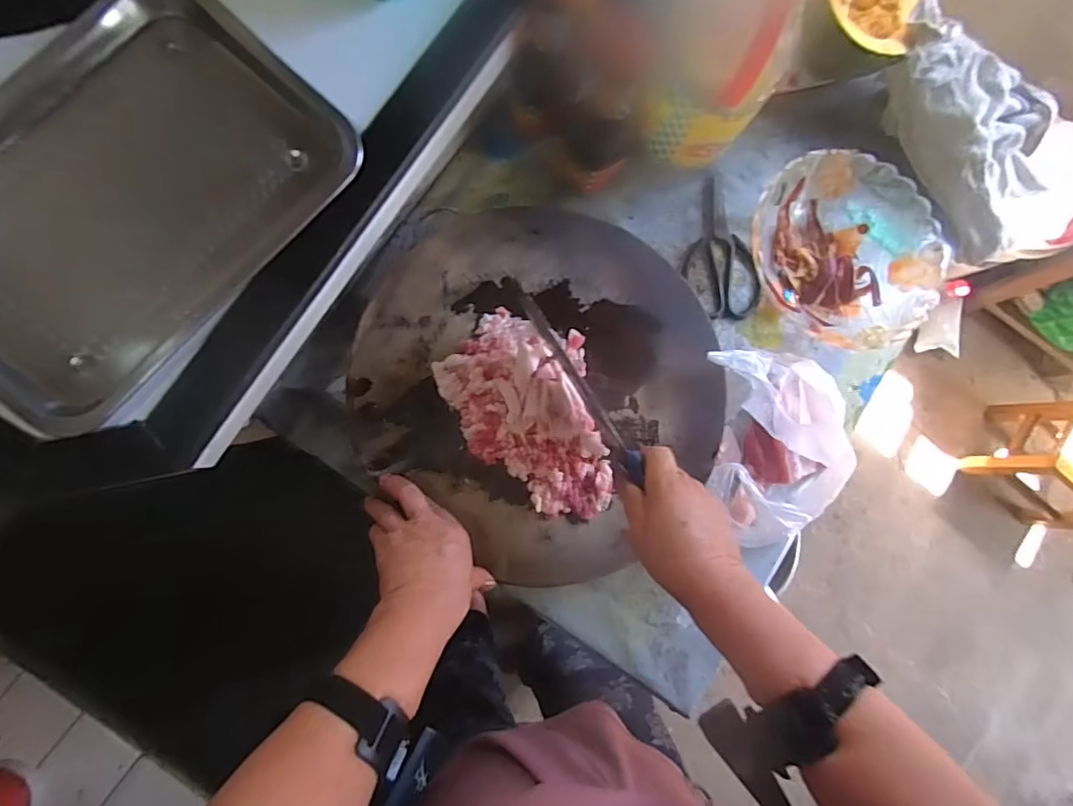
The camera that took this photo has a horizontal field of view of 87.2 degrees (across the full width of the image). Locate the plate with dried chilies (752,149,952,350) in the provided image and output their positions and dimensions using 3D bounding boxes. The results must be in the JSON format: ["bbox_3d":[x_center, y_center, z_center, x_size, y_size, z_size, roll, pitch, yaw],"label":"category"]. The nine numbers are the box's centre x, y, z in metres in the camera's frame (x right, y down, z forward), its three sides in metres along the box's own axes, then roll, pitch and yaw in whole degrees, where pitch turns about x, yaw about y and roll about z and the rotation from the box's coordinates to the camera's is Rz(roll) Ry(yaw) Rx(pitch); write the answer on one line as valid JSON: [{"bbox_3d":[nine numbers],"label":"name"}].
[{"bbox_3d":[0.350,-0.179,0.645,0.215,0.068,0.203,1,85,-8],"label":"plate with dried chilies"}]

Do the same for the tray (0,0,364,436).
[{"bbox_3d":[-0.315,-0.158,0.425,0.226,0.034,0.317,40,81,-3],"label":"tray"}]

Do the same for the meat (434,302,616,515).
[{"bbox_3d":[-0.010,0.013,0.538,0.143,0.051,0.202,-10,87,-9],"label":"meat"}]

